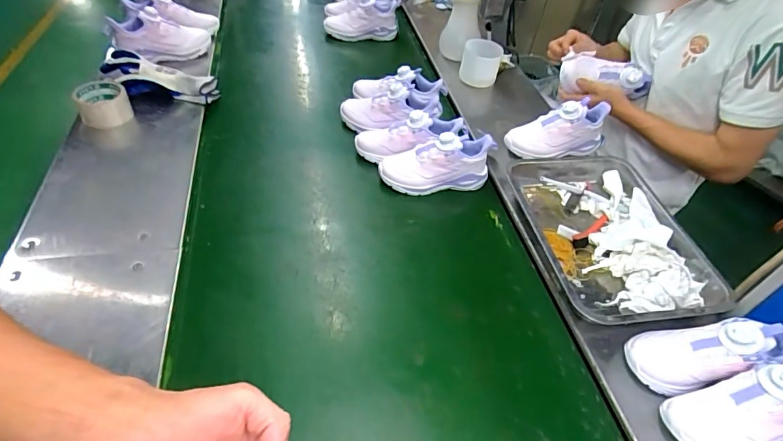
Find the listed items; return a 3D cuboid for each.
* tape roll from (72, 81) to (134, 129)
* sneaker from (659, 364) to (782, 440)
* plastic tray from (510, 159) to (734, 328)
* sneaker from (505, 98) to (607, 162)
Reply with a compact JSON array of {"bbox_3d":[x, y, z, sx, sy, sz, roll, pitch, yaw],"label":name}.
[{"bbox_3d":[-0.589,-0.239,0.913,0.094,0.074,0.094,-4,47,-10],"label":"tape roll"},{"bbox_3d":[0.430,0.224,0.518,0.207,0.091,0.088,-17,48,5],"label":"sneaker"},{"bbox_3d":[0.359,0.027,0.764,0.261,0.088,0.364,-6,47,-12],"label":"plastic tray"},{"bbox_3d":[0.335,-0.188,0.892,0.188,0.088,0.088,-12,47,-14],"label":"sneaker"}]

